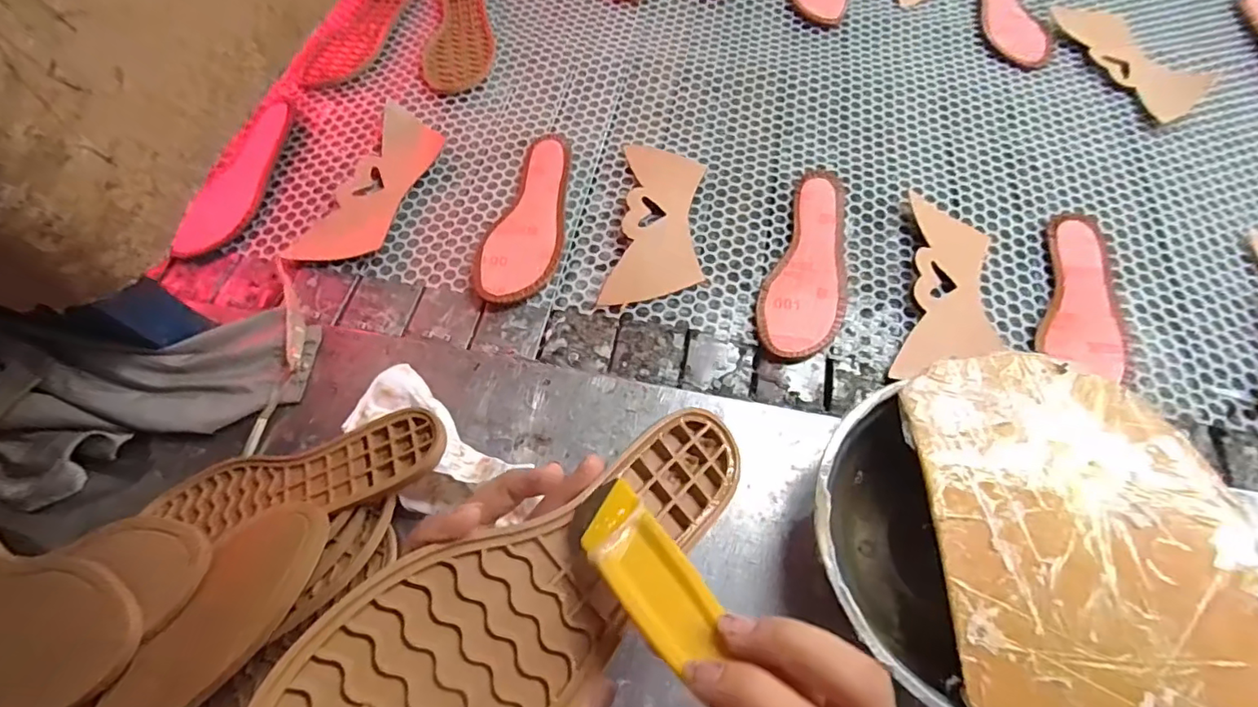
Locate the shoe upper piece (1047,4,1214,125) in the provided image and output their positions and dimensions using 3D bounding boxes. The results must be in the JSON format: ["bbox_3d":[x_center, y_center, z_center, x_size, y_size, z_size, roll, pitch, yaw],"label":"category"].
[{"bbox_3d":[0.621,-0.365,0.667,0.105,0.005,0.216,-14,62,-5],"label":"shoe upper piece"}]

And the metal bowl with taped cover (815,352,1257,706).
[{"bbox_3d":[0.252,0.121,0.364,0.247,0.072,0.234,0,64,1],"label":"metal bowl with taped cover"}]

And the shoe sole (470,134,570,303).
[{"bbox_3d":[-0.097,-0.143,0.564,0.074,0.017,0.216,12,65,7],"label":"shoe sole"}]

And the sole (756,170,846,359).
[{"bbox_3d":[0.183,-0.094,0.538,0.073,0.015,0.223,18,66,10],"label":"sole"}]

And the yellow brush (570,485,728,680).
[{"bbox_3d":[0.005,0.086,0.224,0.032,0.011,0.082,-32,49,-14],"label":"yellow brush"}]

